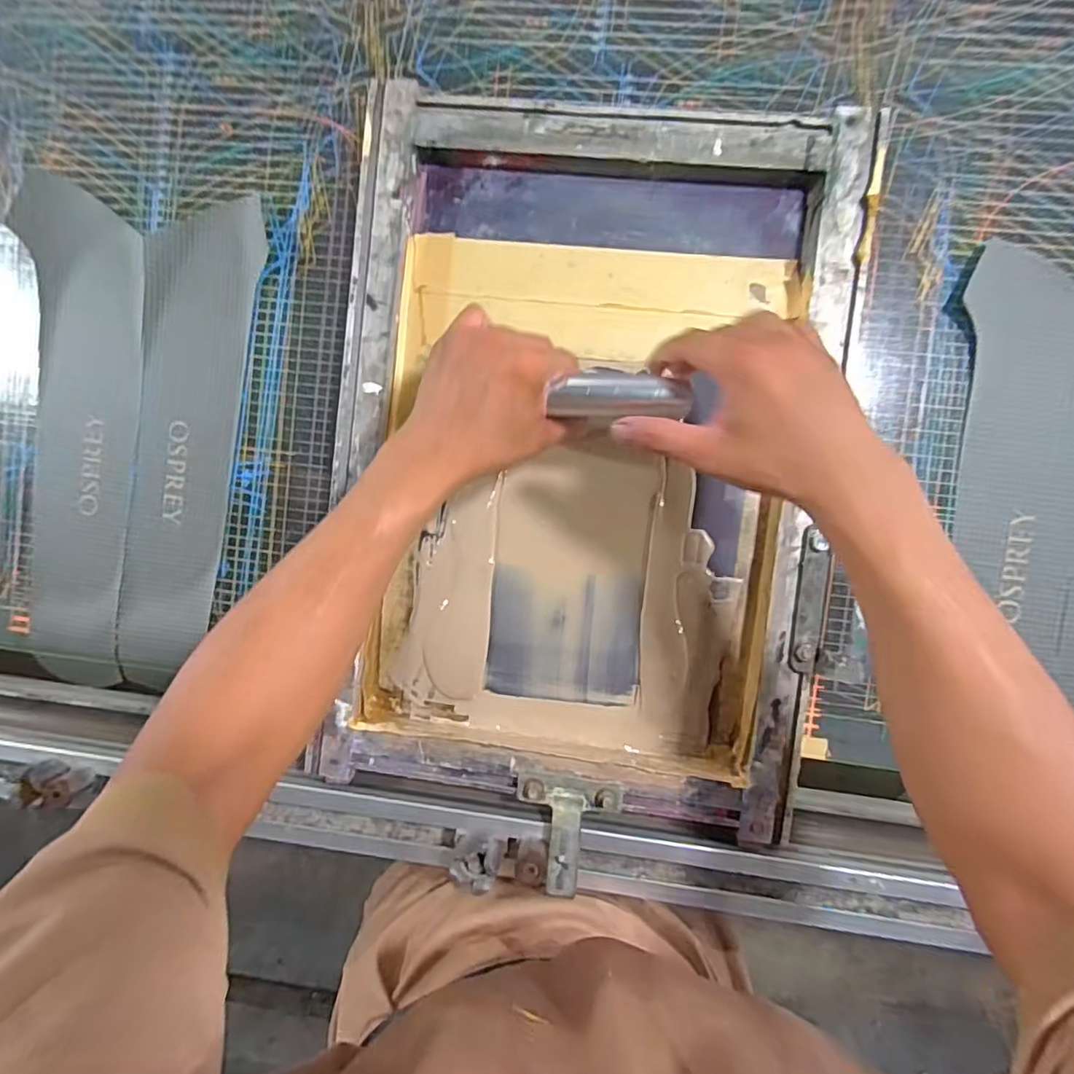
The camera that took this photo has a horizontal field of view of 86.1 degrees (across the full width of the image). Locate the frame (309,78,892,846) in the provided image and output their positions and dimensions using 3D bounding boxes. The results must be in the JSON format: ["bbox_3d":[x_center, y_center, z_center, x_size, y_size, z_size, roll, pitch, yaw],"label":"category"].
[{"bbox_3d":[0.033,-0.056,0.470,0.390,0.030,0.546,7,93,5],"label":"frame"}]

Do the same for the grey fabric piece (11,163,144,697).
[{"bbox_3d":[-0.411,-0.091,0.518,0.115,0.008,0.444,2,93,5],"label":"grey fabric piece"}]

